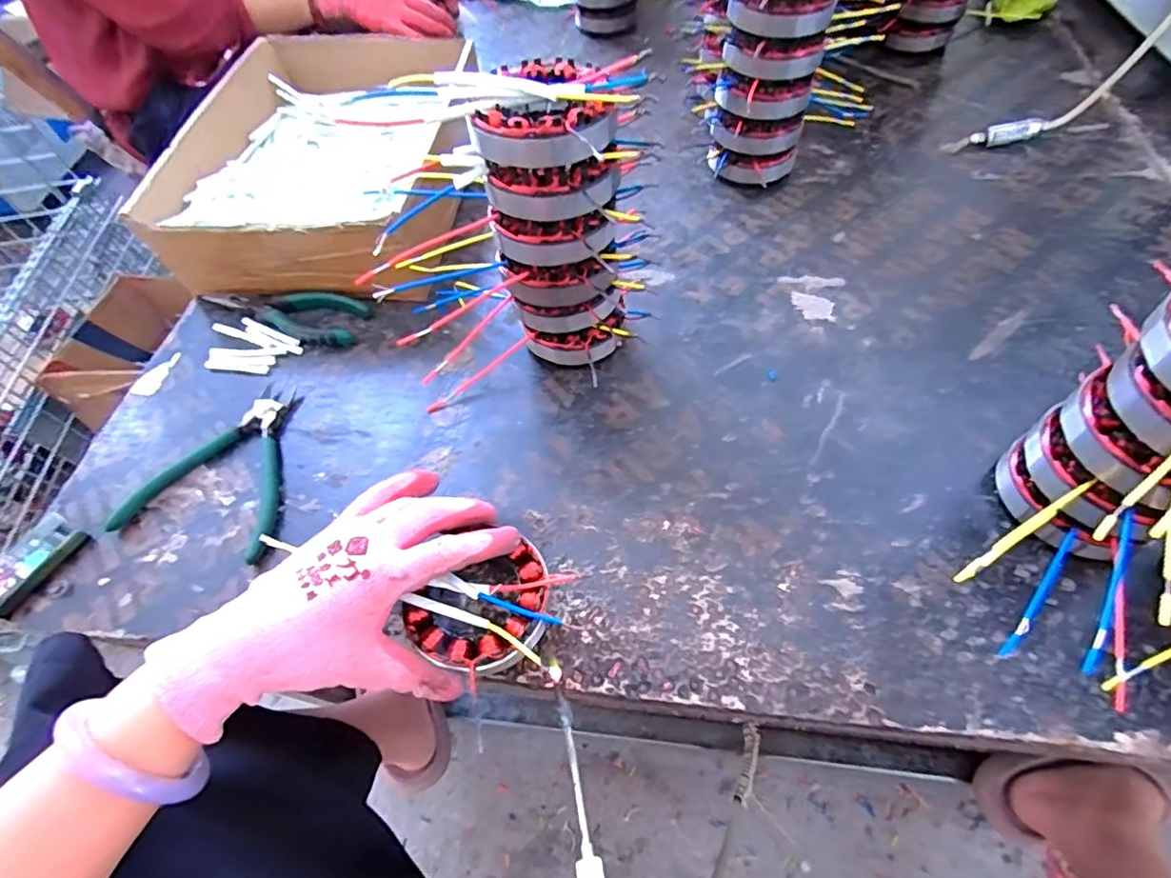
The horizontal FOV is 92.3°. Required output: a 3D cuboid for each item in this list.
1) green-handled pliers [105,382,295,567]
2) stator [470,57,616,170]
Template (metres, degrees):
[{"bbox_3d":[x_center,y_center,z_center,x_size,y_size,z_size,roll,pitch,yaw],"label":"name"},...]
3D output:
[{"bbox_3d":[-0.270,0.018,0.429,0.118,0.010,0.135,8,58,10],"label":"green-handled pliers"},{"bbox_3d":[-0.024,-0.194,0.327,0.078,0.030,0.082,-5,57,2],"label":"stator"}]

